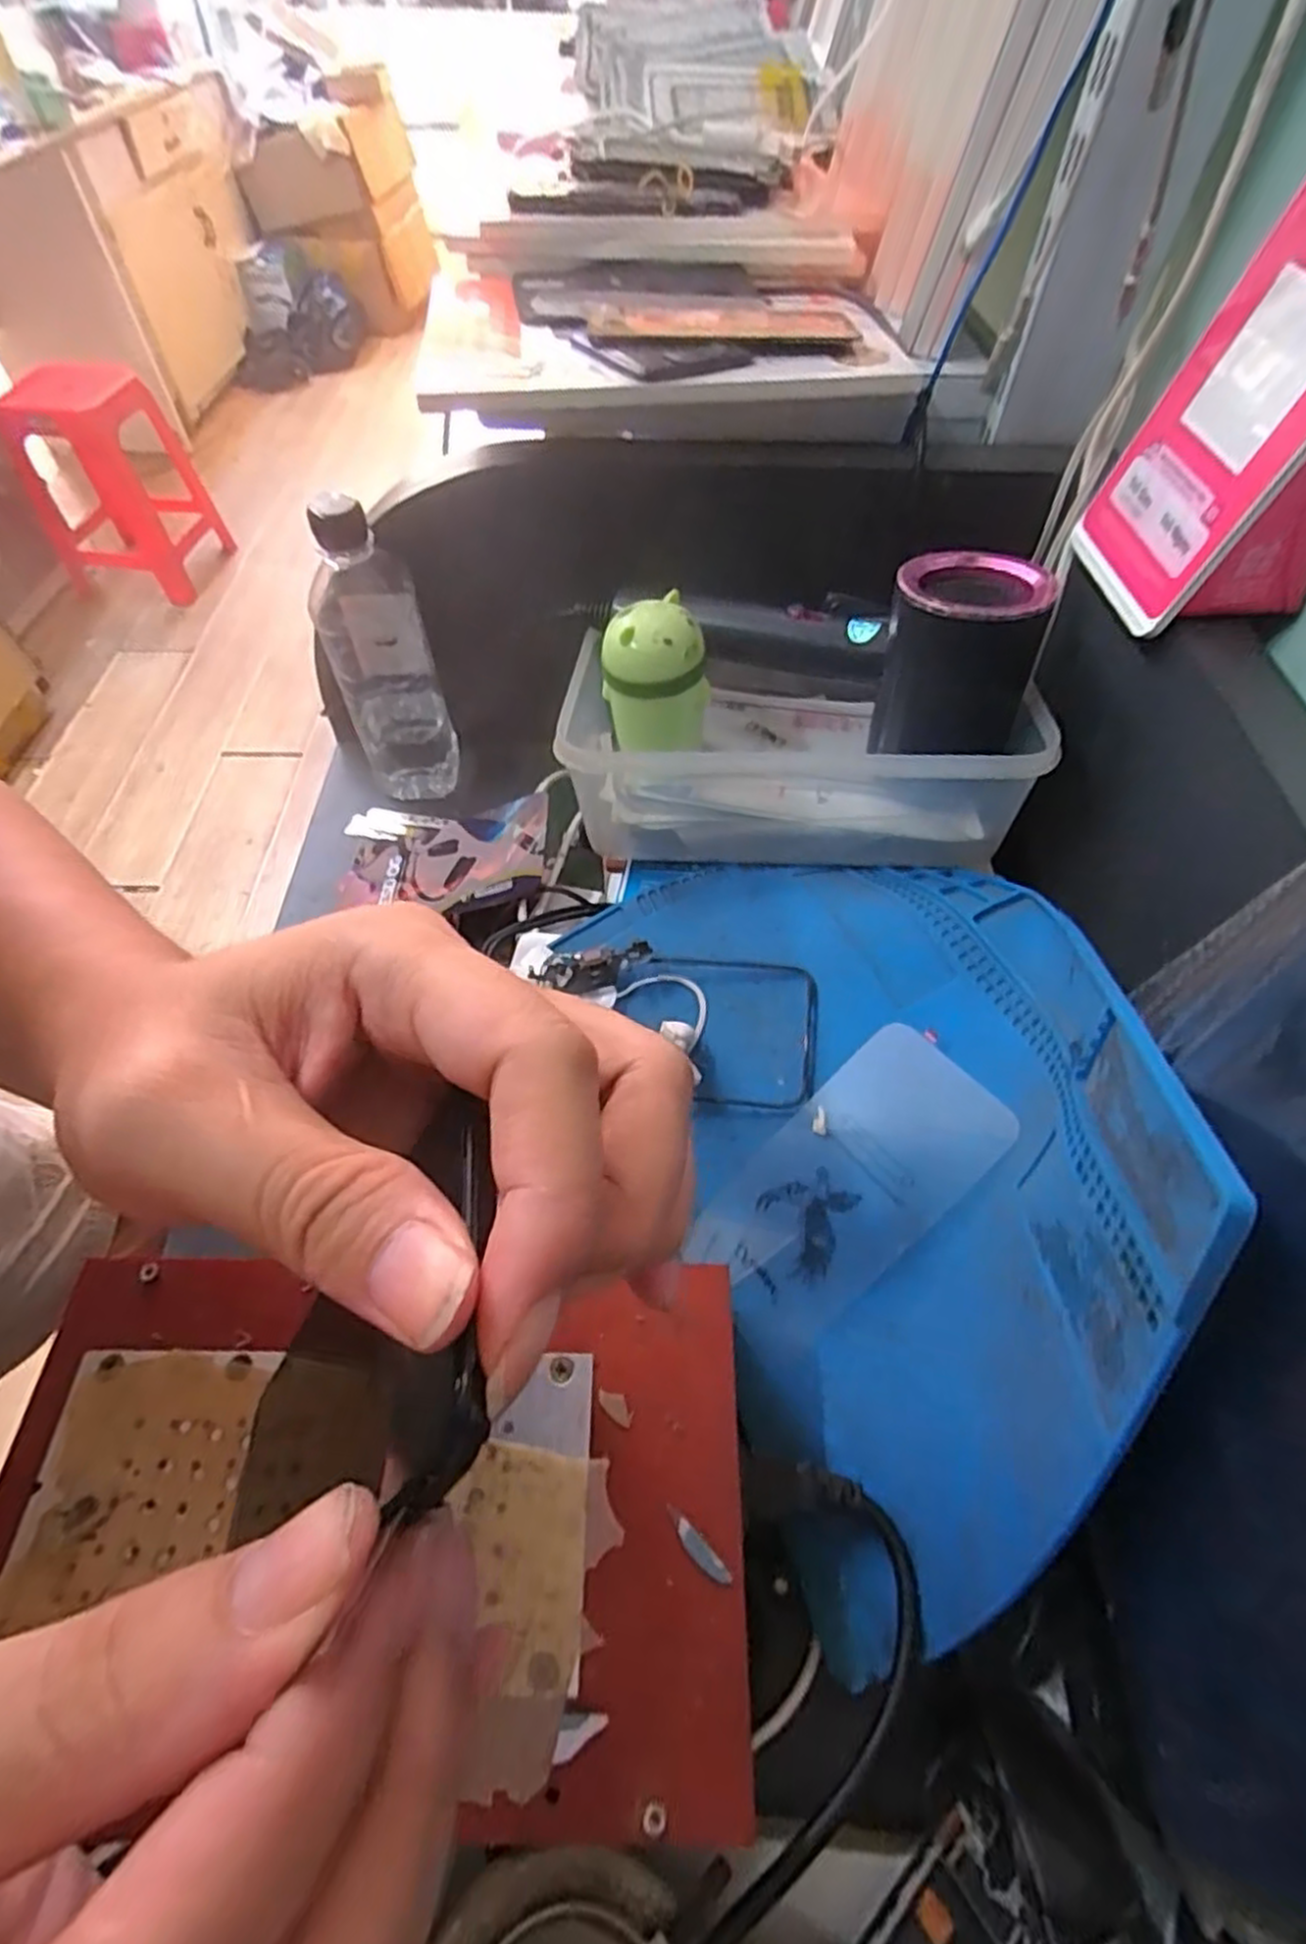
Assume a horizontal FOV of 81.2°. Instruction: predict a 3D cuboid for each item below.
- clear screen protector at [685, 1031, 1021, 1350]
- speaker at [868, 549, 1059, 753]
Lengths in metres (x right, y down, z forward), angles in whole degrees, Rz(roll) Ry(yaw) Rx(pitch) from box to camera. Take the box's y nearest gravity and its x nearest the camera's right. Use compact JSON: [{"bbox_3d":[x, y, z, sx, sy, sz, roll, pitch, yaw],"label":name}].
[{"bbox_3d":[0.086,0.099,0.352,0.152,0.005,0.075,-50,57,7],"label":"clear screen protector"},{"bbox_3d":[0.160,-0.164,0.409,0.079,0.100,0.063,16,57,9],"label":"speaker"}]

